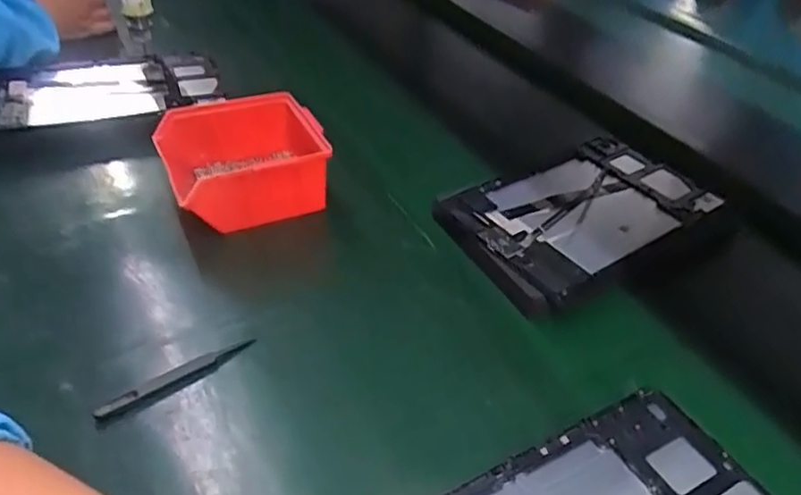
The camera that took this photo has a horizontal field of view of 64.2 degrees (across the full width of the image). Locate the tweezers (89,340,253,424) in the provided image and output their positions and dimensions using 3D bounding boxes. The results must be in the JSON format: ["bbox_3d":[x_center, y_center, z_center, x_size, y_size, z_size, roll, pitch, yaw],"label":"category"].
[{"bbox_3d":[-0.148,0.086,0.428,0.109,0.012,0.012,-29,50,-33],"label":"tweezers"}]

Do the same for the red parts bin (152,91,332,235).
[{"bbox_3d":[-0.141,-0.079,0.583,0.137,0.064,0.123,-15,44,-21],"label":"red parts bin"}]

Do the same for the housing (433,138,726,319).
[{"bbox_3d":[0.170,-0.035,0.596,0.255,0.032,0.145,-24,47,-28],"label":"housing"}]

